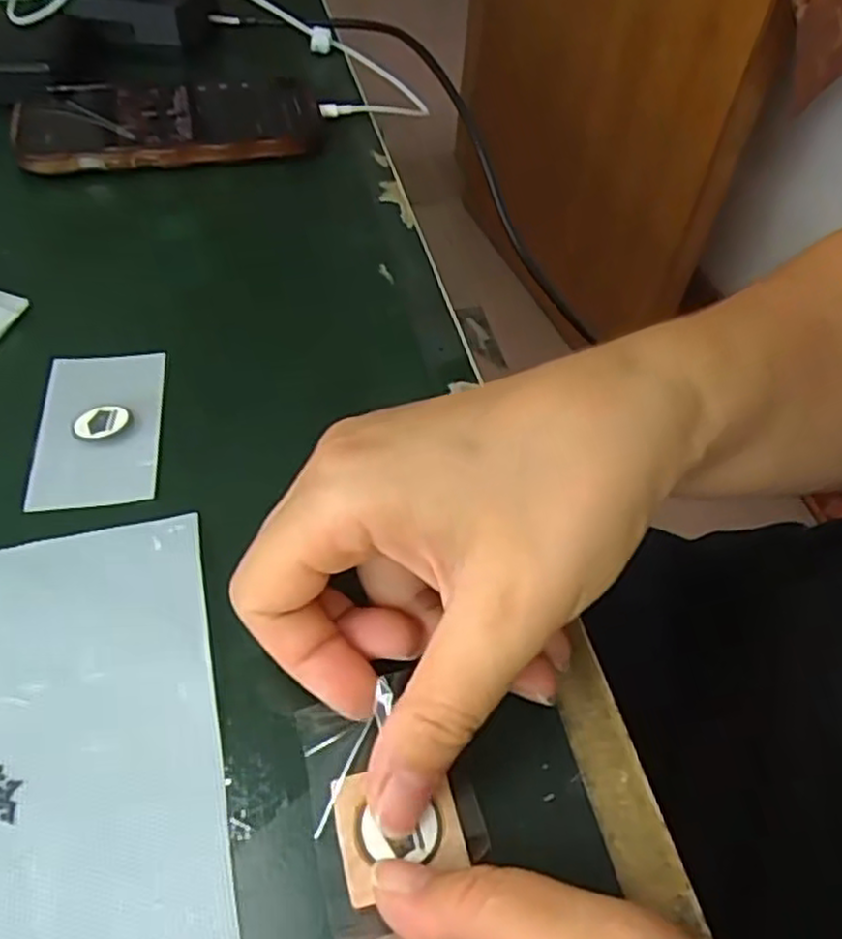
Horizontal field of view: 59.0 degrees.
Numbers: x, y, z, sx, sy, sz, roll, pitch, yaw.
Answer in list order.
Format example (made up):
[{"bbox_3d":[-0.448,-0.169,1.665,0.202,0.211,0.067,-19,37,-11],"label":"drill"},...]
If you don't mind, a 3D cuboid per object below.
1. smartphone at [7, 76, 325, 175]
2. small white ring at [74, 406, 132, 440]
[{"bbox_3d":[-0.133,-0.187,0.397,0.152,0.019,0.080,-9,51,-11],"label":"smartphone"},{"bbox_3d":[-0.113,-0.017,0.262,0.018,0.004,0.017,-19,54,-19],"label":"small white ring"}]

